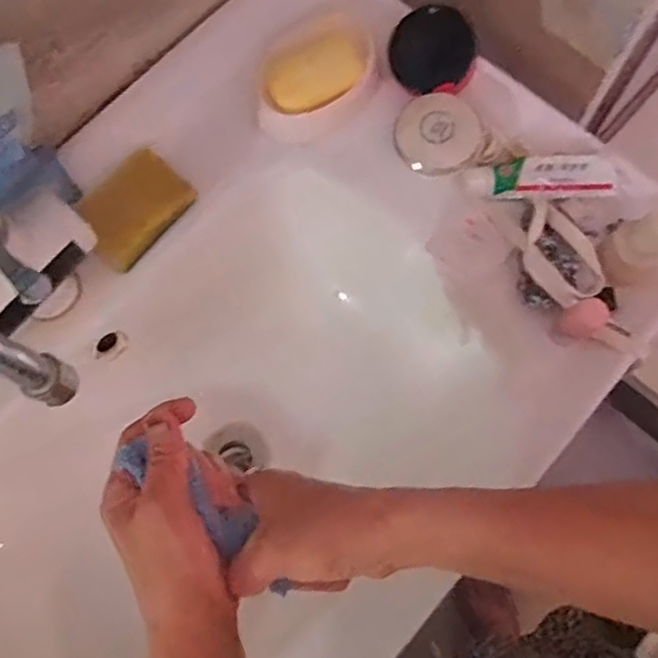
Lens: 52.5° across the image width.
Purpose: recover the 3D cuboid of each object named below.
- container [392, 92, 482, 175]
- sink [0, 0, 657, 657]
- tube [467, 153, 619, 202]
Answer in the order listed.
[{"bbox_3d":[0.092,-0.167,0.566,0.069,0.015,0.069,0,91,3],"label":"container"},{"bbox_3d":[-0.123,0.077,0.574,0.491,0.179,0.797,40,79,12],"label":"sink"},{"bbox_3d":[0.177,-0.126,0.563,0.117,0.027,0.037,2,73,2],"label":"tube"}]

